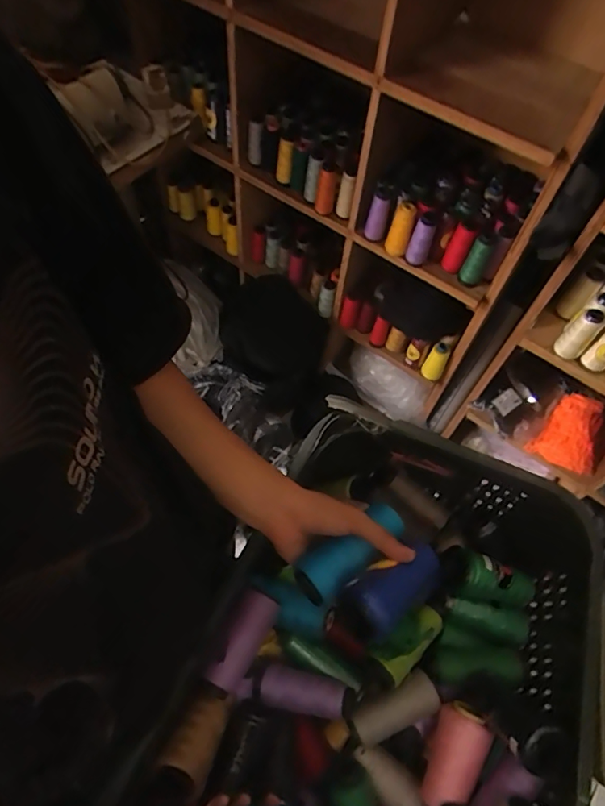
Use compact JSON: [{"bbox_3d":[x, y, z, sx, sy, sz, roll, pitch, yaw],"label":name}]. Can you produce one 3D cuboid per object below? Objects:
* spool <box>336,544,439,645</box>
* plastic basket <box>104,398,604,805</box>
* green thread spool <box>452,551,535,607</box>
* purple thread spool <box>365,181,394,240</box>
[{"bbox_3d":[0.084,0.164,0.440,0.110,0.040,0.048,-26,60,-24],"label":"spool"},{"bbox_3d":[0.099,0.332,0.571,0.412,0.224,0.563,25,61,10],"label":"plastic basket"},{"bbox_3d":[0.253,0.235,0.646,0.116,0.045,0.053,23,53,-12],"label":"green thread spool"},{"bbox_3d":[0.163,-0.407,1.056,0.042,0.112,0.045,2,59,-3],"label":"purple thread spool"}]

